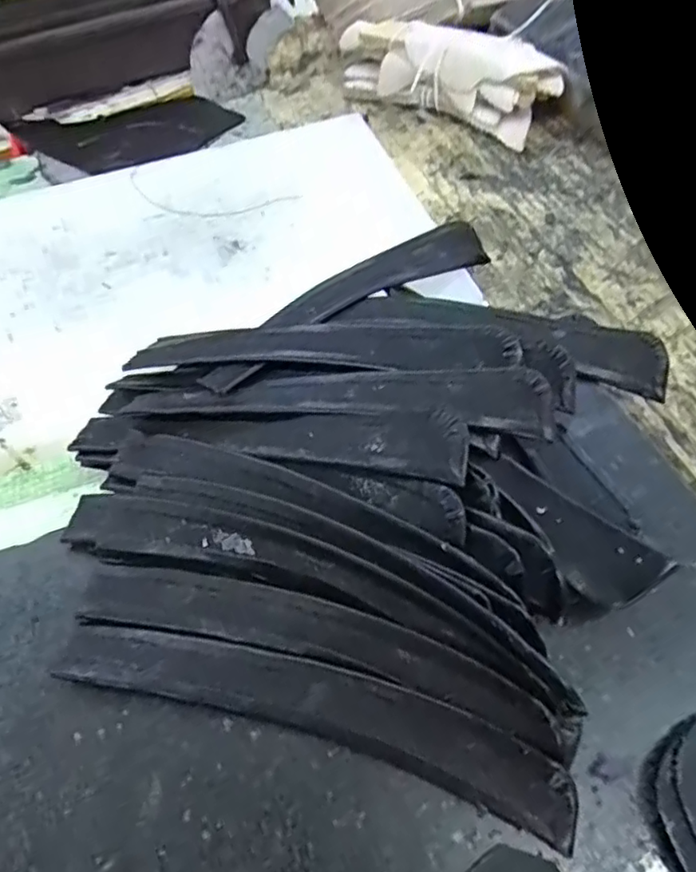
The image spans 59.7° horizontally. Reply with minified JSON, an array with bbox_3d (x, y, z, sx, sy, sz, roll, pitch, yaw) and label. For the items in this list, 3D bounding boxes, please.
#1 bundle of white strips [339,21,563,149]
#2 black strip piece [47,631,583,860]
[{"bbox_3d":[0.066,-0.259,0.434,0.172,0.047,0.051,28,62,23],"label":"bundle of white strips"},{"bbox_3d":[-0.014,0.081,0.184,0.158,0.015,0.025,12,57,14],"label":"black strip piece"}]

